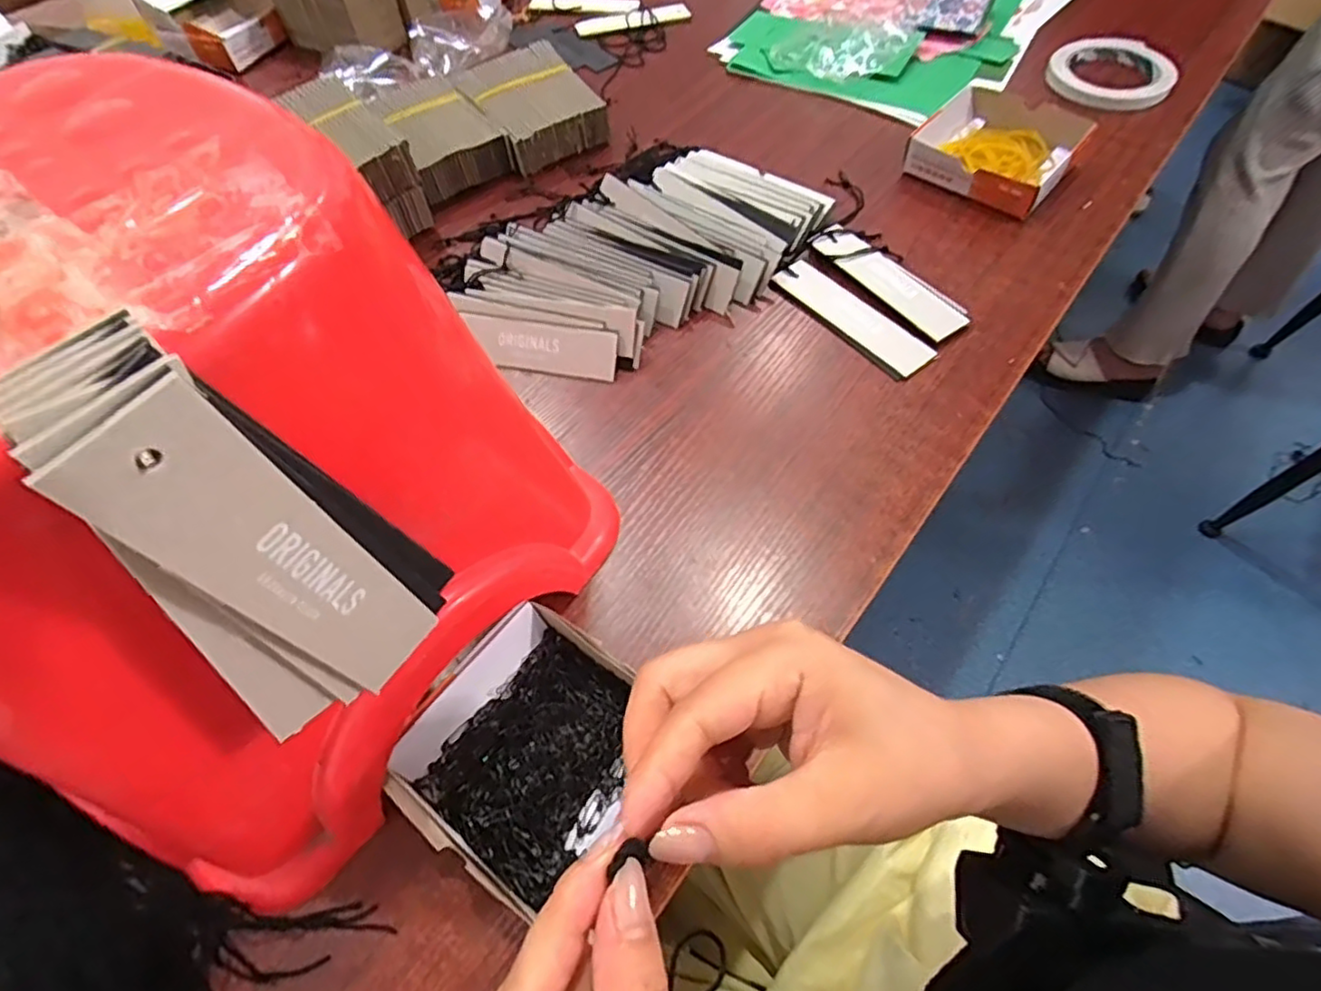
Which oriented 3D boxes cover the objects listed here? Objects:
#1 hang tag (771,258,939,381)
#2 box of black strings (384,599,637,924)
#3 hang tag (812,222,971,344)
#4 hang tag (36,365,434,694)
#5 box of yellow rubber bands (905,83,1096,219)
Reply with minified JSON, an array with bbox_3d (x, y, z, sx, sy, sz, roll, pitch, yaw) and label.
[{"bbox_3d":[0.133,-0.127,0.449,0.034,0.006,0.124,-33,63,-17],"label":"hang tag"},{"bbox_3d":[-0.060,0.114,0.299,0.094,0.027,0.105,32,65,20],"label":"box of black strings"},{"bbox_3d":[0.162,-0.156,0.462,0.041,0.010,0.127,-29,62,-15],"label":"hang tag"},{"bbox_3d":[-0.097,0.021,0.173,0.004,0.123,0.031,25,63,24],"label":"hang tag"},{"bbox_3d":[0.281,-0.292,0.537,0.119,0.032,0.135,37,66,21],"label":"box of yellow rubber bands"}]

